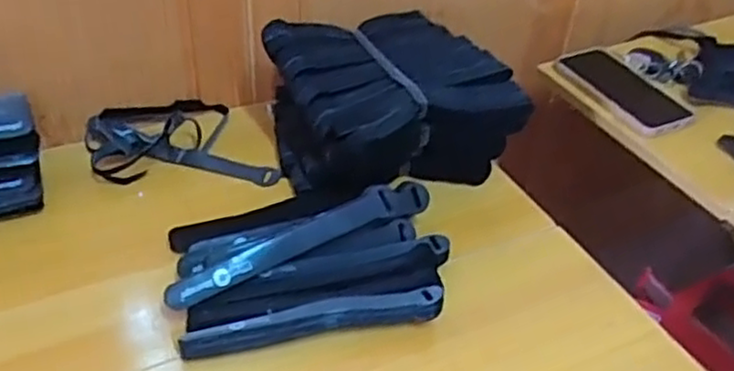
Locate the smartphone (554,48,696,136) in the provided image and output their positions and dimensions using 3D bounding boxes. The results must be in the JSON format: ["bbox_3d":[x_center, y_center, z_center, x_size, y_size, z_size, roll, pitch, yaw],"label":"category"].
[{"bbox_3d":[0.301,-0.118,0.852,0.086,0.008,0.178,-15,44,-22],"label":"smartphone"}]

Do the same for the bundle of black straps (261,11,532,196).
[{"bbox_3d":[0.019,-0.084,0.705,0.211,0.112,0.180,-14,44,-21],"label":"bundle of black straps"}]

